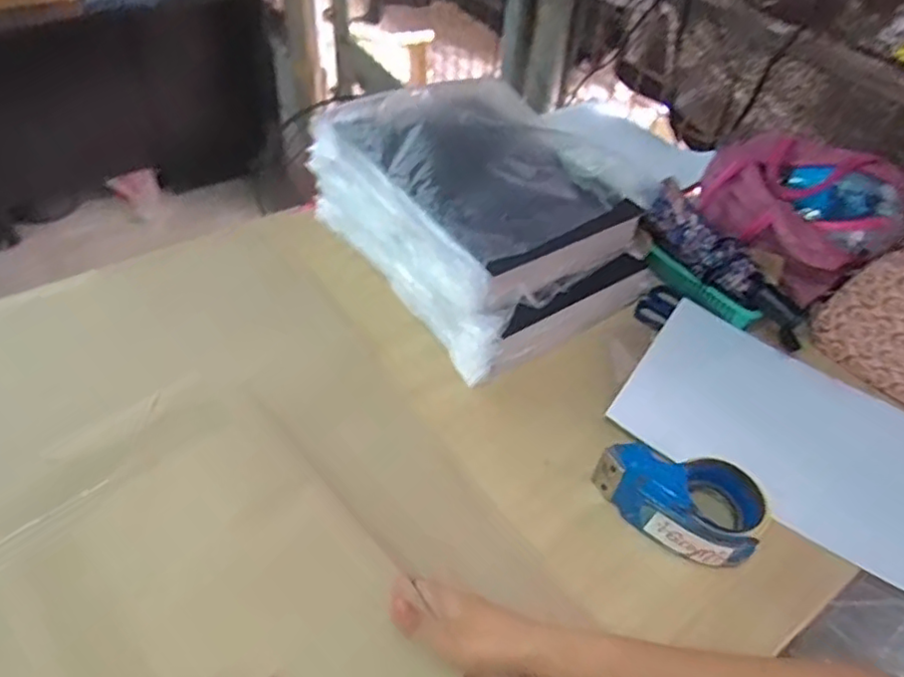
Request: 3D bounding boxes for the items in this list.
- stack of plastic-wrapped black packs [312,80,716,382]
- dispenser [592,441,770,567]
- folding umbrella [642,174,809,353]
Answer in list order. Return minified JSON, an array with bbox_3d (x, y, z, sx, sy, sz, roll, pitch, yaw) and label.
[{"bbox_3d":[0.046,-0.194,0.879,0.329,0.182,0.423,-26,54,-26],"label":"stack of plastic-wrapped black packs"},{"bbox_3d":[0.231,0.154,0.646,0.162,0.054,0.100,29,51,21],"label":"dispenser"},{"bbox_3d":[0.359,-0.093,0.836,0.056,0.063,0.269,-36,76,-32],"label":"folding umbrella"}]

